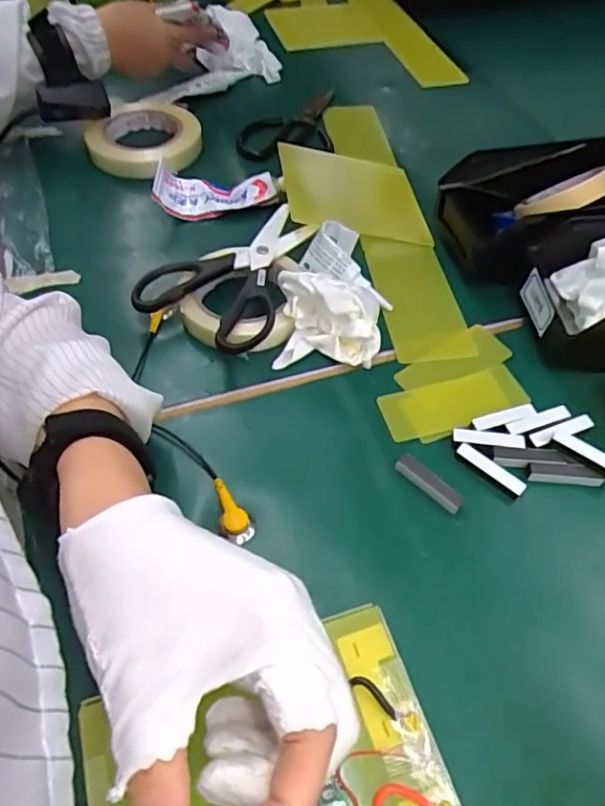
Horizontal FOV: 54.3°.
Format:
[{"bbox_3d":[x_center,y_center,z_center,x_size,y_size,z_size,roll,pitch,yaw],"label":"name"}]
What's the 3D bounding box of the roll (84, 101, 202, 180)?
[{"bbox_3d":[-0.175,-0.297,0.658,0.124,0.026,0.129,11,54,7],"label":"roll"}]

